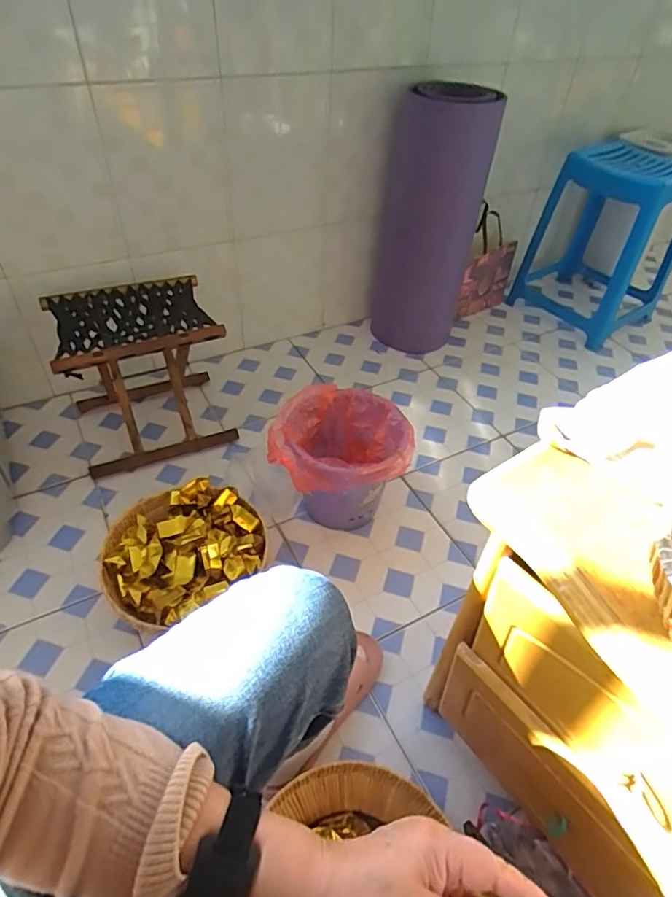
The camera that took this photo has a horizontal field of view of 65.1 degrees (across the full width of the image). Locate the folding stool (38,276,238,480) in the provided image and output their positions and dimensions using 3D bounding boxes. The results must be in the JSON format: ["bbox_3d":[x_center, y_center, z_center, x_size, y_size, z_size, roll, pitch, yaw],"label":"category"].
[{"bbox_3d":[-0.426,-0.170,1.173,0.312,0.309,0.271,-17,48,-19],"label":"folding stool"}]

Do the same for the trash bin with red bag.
[{"bbox_3d":[0.008,0.047,1.043,0.247,0.228,0.238,13,45,10],"label":"trash bin with red bag"}]

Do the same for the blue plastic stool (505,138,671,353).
[{"bbox_3d":[0.819,-0.643,1.625,0.376,0.459,0.383,-26,52,-27],"label":"blue plastic stool"}]

